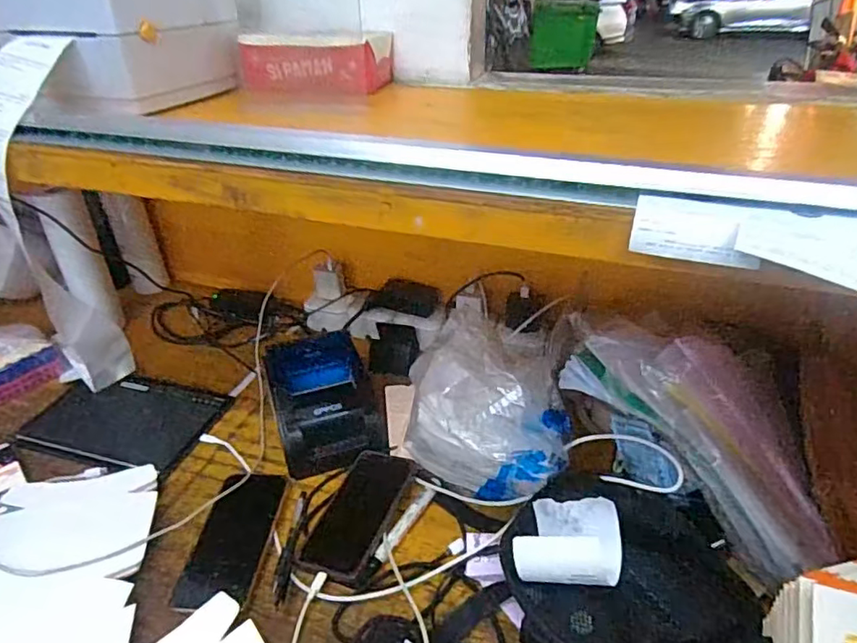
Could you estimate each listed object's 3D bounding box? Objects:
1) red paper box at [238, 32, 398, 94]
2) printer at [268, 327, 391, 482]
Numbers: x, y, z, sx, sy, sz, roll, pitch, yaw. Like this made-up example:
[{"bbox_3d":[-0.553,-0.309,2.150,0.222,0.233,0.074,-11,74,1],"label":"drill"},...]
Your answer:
[{"bbox_3d":[-0.147,-0.342,0.757,0.184,0.060,0.120,2,33,5],"label":"red paper box"},{"bbox_3d":[-0.131,0.104,0.745,0.135,0.110,0.138,-13,35,-17],"label":"printer"}]

